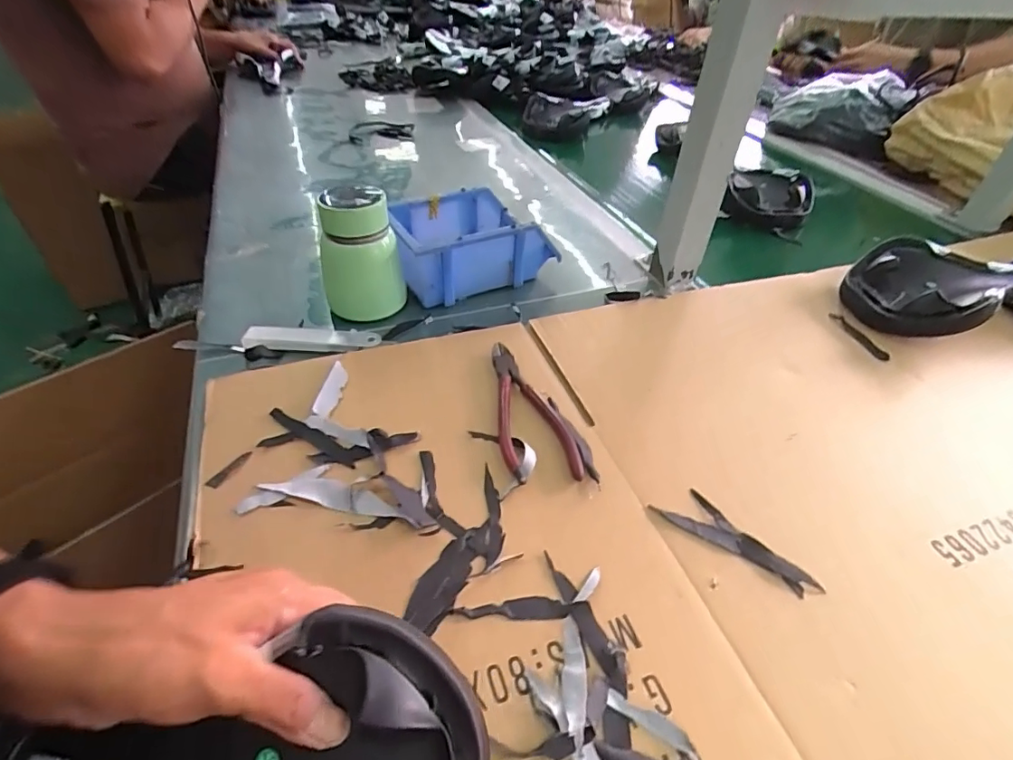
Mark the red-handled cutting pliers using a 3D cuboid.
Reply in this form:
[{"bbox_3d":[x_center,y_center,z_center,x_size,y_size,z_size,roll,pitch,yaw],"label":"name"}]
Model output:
[{"bbox_3d":[0.017,0.022,0.422,0.056,0.014,0.151,-7,43,-11],"label":"red-handled cutting pliers"}]

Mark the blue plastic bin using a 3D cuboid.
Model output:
[{"bbox_3d":[-0.047,-0.160,0.592,0.178,0.072,0.127,-20,47,-23],"label":"blue plastic bin"}]

